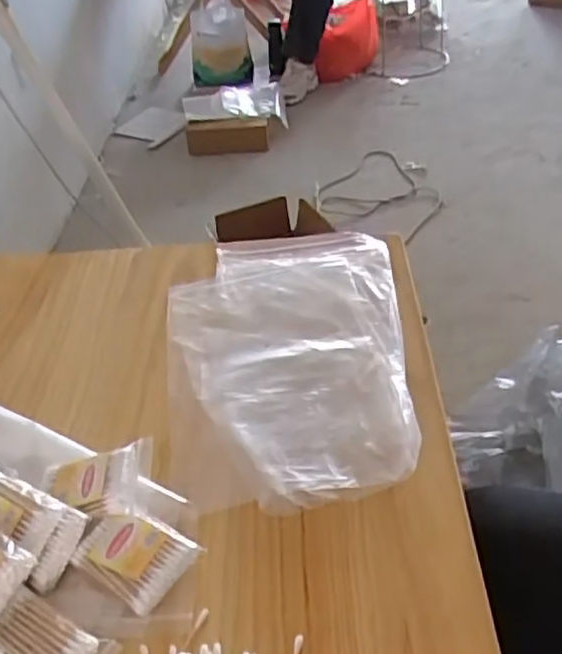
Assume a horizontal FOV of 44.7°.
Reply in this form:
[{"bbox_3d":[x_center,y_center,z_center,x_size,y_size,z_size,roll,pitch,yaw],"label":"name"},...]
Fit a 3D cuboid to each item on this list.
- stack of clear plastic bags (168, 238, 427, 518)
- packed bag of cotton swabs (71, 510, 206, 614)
[{"bbox_3d":[0.002,0.010,0.628,0.215,0.020,0.345,-1,42,5],"label":"stack of clear plastic bags"},{"bbox_3d":[-0.103,0.159,0.483,0.074,0.019,0.057,24,49,29],"label":"packed bag of cotton swabs"}]

